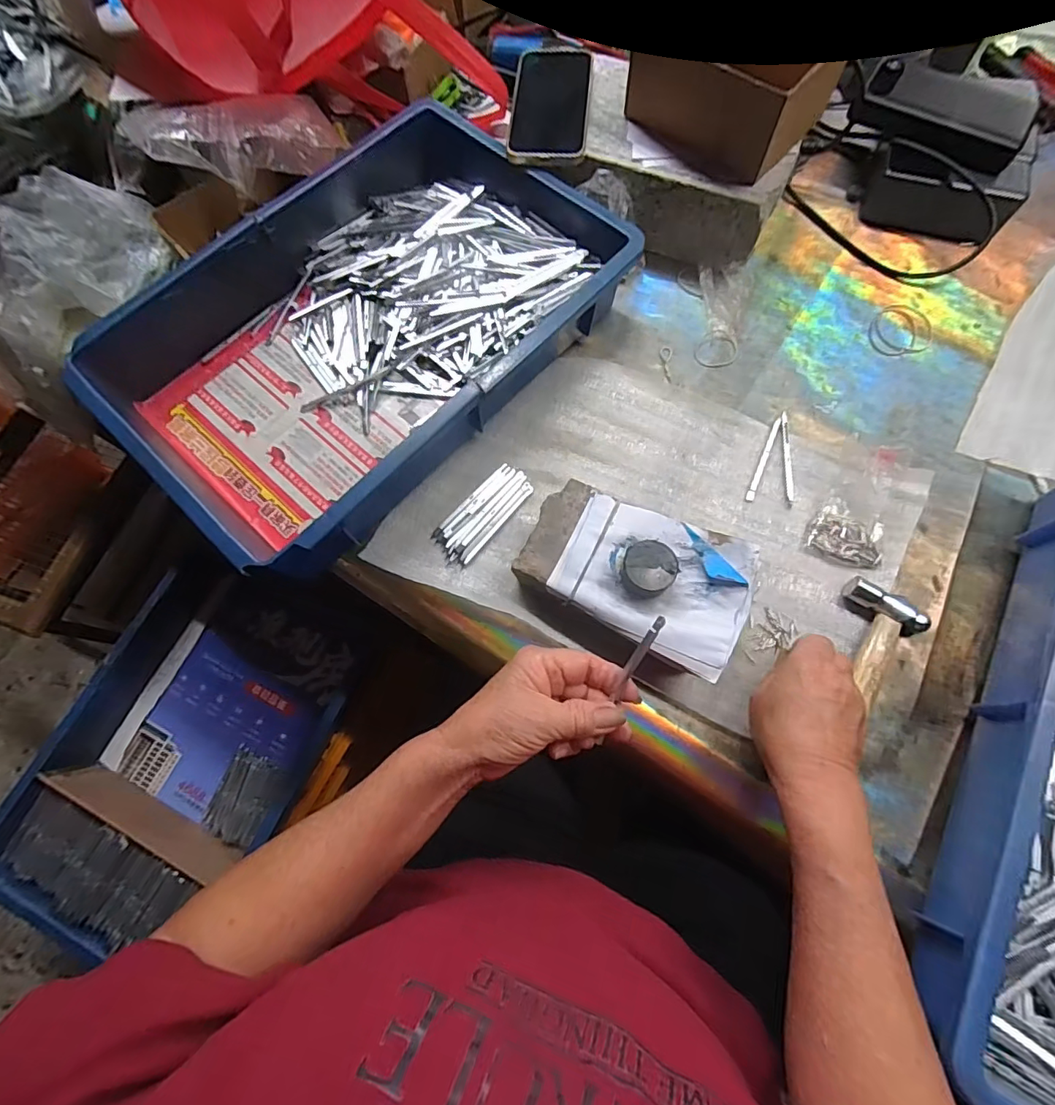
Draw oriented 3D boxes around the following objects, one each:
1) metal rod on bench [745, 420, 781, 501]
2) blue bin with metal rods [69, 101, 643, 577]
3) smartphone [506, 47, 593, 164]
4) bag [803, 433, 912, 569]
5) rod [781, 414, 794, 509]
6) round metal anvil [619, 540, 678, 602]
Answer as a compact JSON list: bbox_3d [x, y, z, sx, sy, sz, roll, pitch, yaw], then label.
[{"bbox_3d":[0.210,-0.083,0.453,0.006,0.004,0.088,23,74,10],"label":"metal rod on bench"},{"bbox_3d":[-0.142,-0.203,0.471,0.283,0.084,0.429,41,78,15],"label":"blue bin with metal rods"},{"bbox_3d":[0.023,-0.436,0.495,0.072,0.010,0.151,2,73,10],"label":"smartphone"},{"bbox_3d":[0.276,-0.042,0.425,0.056,0.031,0.102,20,73,9],"label":"bag"},{"bbox_3d":[0.230,-0.083,0.449,0.007,0.004,0.091,4,71,4],"label":"rod"},{"bbox_3d":[0.088,0.012,0.372,0.037,0.019,0.039,-1,71,2],"label":"round metal anvil"}]

